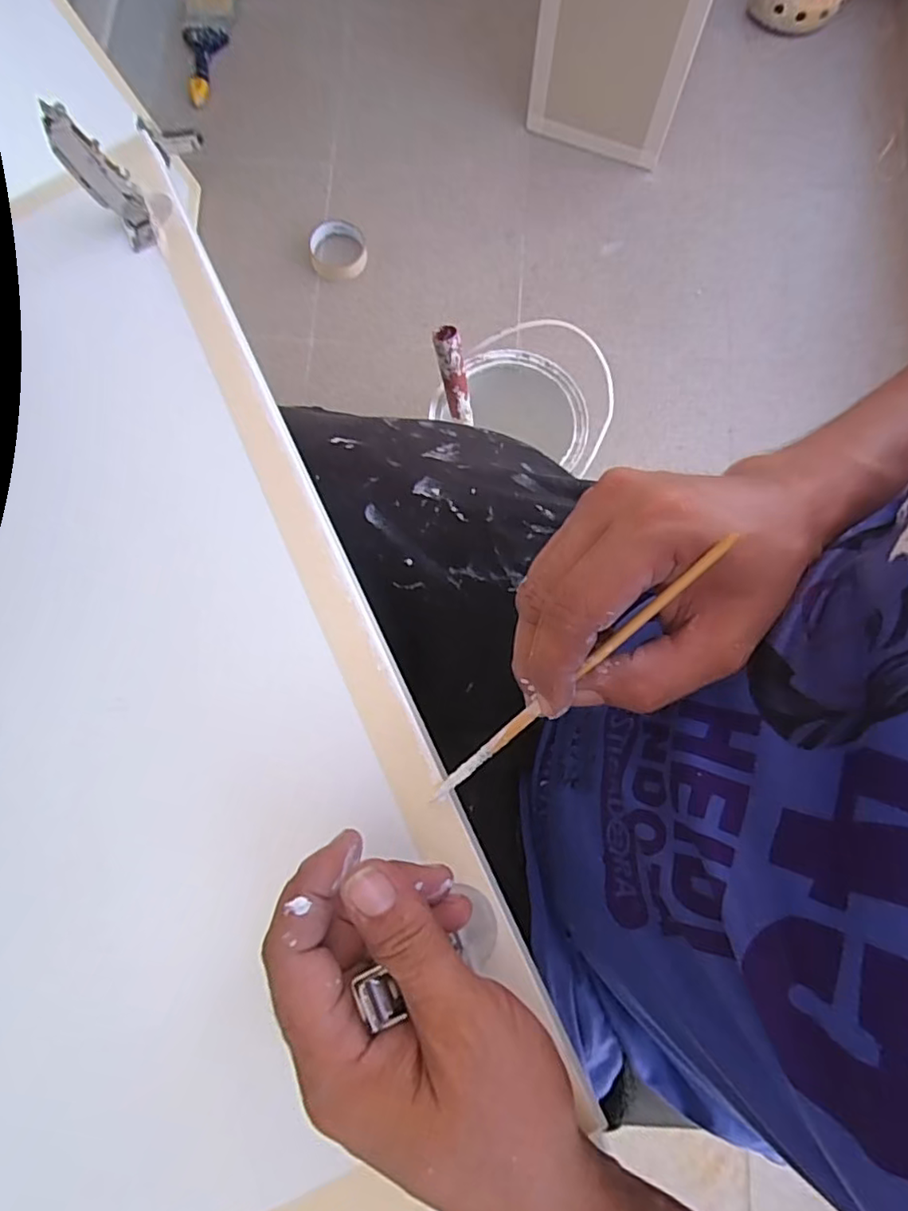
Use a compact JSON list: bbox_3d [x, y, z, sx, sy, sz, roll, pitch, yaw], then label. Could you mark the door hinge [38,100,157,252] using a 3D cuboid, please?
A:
[{"bbox_3d":[-0.233,-0.285,0.391,0.020,0.081,0.032,27,79,27],"label":"door hinge"}]

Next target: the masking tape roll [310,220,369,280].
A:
[{"bbox_3d":[-0.170,-0.527,0.868,0.081,0.022,0.097,-3,79,0],"label":"masking tape roll"}]

